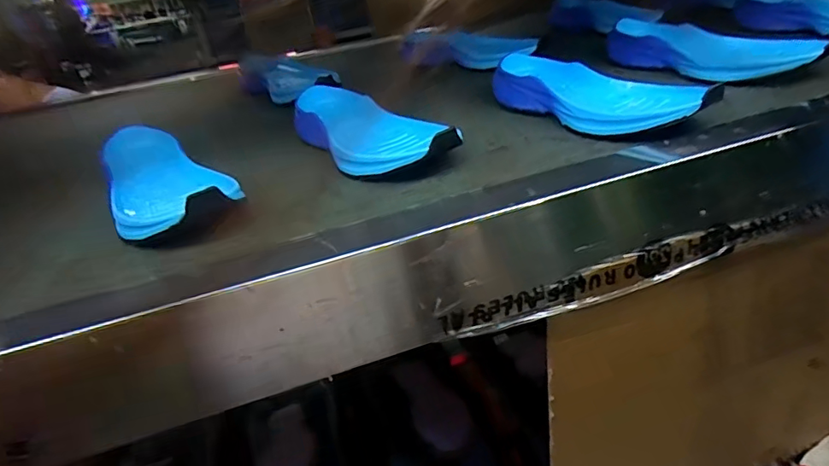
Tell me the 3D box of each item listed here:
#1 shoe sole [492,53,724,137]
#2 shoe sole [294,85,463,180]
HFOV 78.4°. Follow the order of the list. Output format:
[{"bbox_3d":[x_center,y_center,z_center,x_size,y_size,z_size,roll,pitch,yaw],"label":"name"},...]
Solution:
[{"bbox_3d":[0.163,-0.133,0.484,0.085,0.036,0.223,-26,35,-29],"label":"shoe sole"},{"bbox_3d":[-0.047,-0.096,0.483,0.081,0.045,0.208,-21,33,-22],"label":"shoe sole"}]

